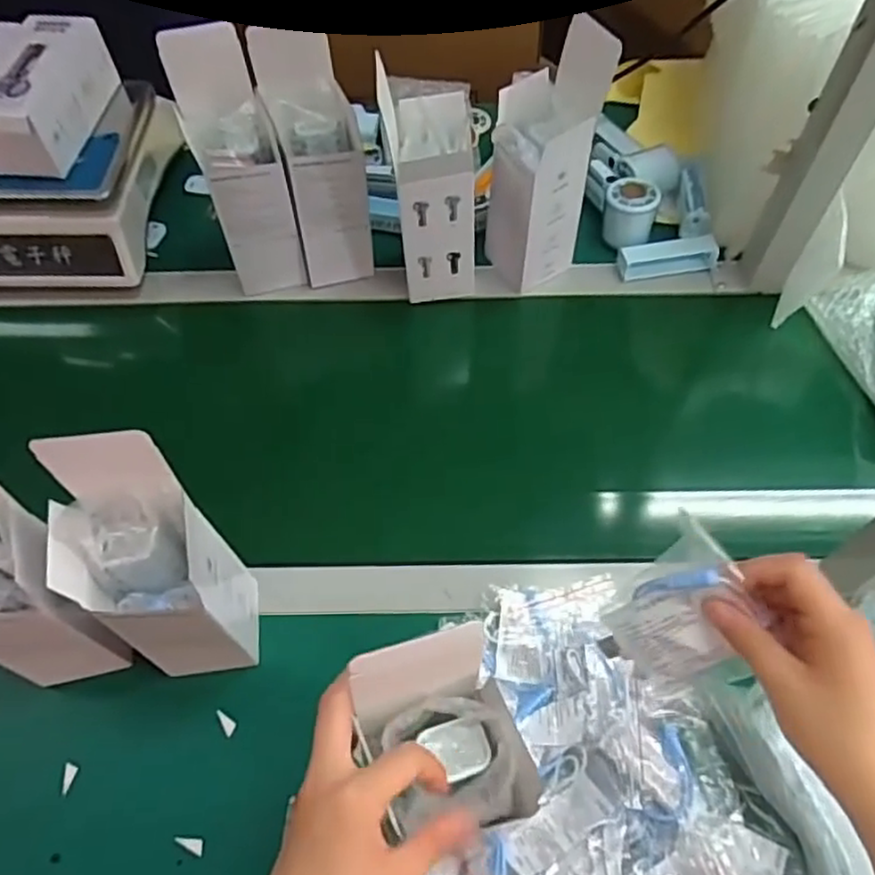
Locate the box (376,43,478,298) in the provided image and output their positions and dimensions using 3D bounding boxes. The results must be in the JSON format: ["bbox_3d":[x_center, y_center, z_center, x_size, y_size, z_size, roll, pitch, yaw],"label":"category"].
[{"bbox_3d":[-0.005,-0.239,0.676,0.077,0.222,0.079,-6,60,-1],"label":"box"}]

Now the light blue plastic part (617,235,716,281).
[{"bbox_3d":[0.250,-0.195,0.757,0.103,0.029,0.028,-8,60,-3],"label":"light blue plastic part"}]

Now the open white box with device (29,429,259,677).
[{"bbox_3d":[-0.191,0.094,0.480,0.088,0.221,0.093,-8,60,-2],"label":"open white box with device"}]

